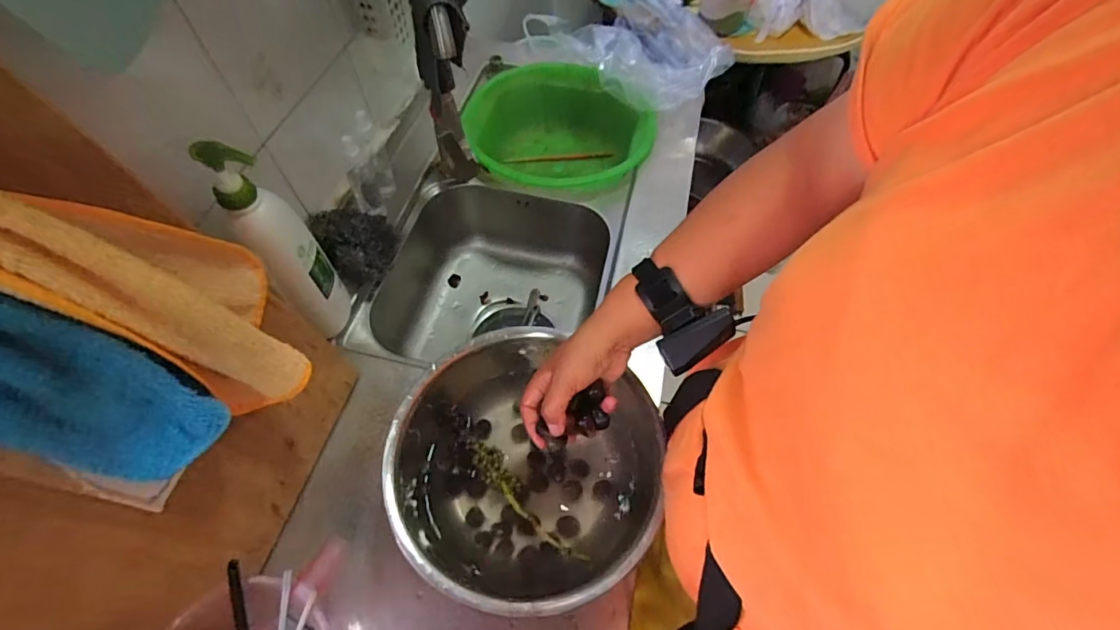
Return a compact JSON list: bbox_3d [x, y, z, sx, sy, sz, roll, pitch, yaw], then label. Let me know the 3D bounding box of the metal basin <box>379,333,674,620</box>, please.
[{"bbox_3d":[-0.039,0.160,0.535,0.263,0.111,0.278,0,59,0],"label":"metal basin"}]

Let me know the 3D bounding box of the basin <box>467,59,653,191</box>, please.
[{"bbox_3d":[-0.007,-0.324,0.939,0.348,0.144,0.312,-5,59,-3],"label":"basin"}]

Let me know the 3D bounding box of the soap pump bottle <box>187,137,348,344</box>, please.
[{"bbox_3d":[-0.319,-0.077,0.562,0.070,0.280,0.069,-27,63,-16],"label":"soap pump bottle"}]

